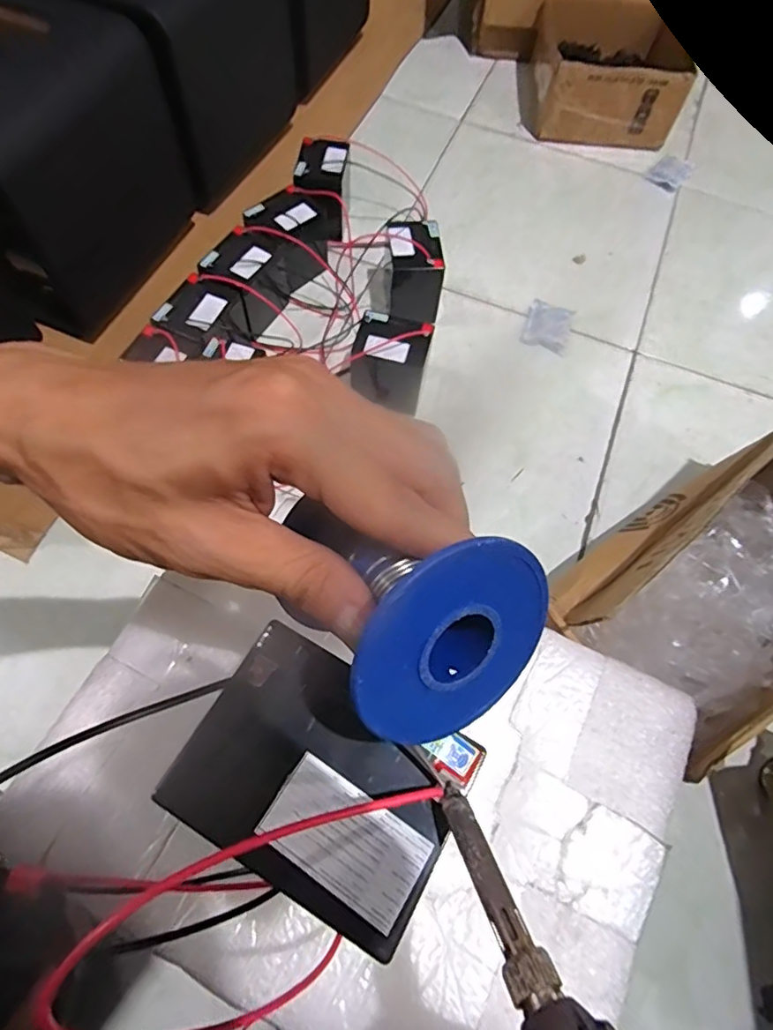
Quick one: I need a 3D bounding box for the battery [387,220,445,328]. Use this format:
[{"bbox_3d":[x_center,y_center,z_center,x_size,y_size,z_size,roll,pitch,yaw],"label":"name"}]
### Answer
[{"bbox_3d":[0.036,-0.330,0.774,0.074,0.104,0.096,-2,66,-3],"label":"battery"}]

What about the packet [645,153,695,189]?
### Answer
[{"bbox_3d":[0.495,-0.599,0.976,0.065,0.025,0.059,34,69,13],"label":"packet"}]

